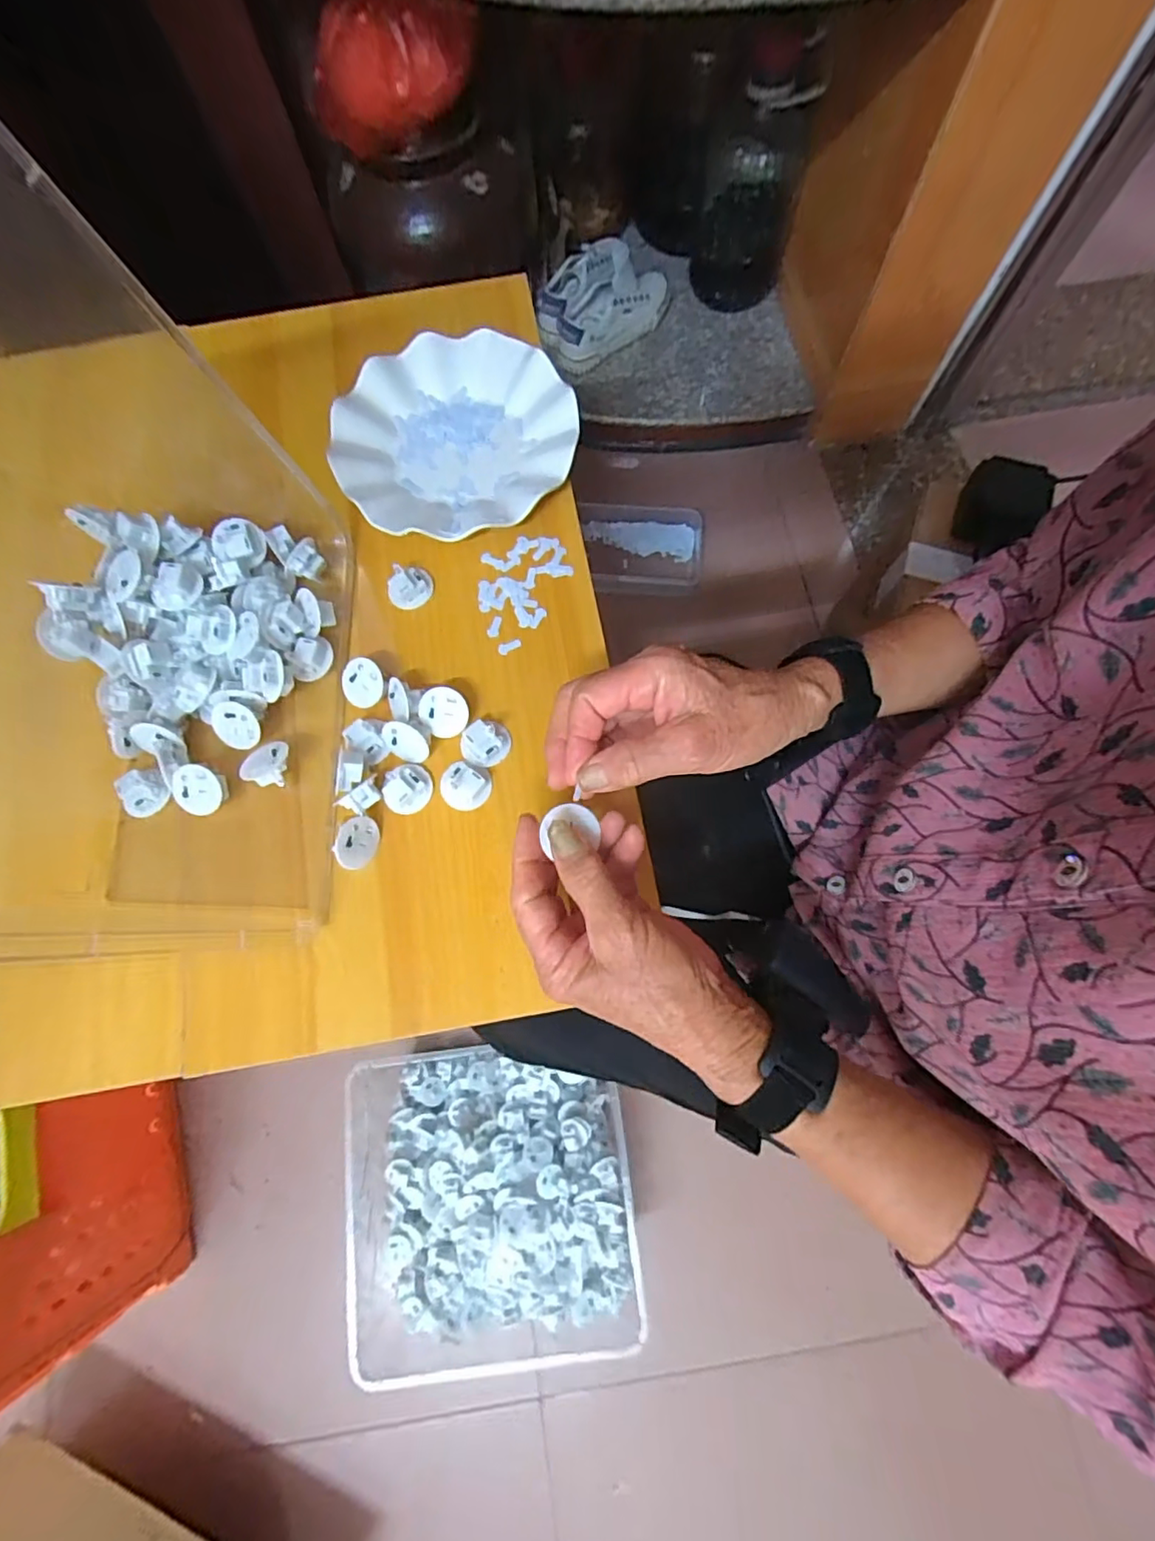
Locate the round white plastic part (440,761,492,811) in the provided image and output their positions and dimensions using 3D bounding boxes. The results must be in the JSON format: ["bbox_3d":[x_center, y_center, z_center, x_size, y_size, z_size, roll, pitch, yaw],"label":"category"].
[{"bbox_3d":[-0.074,0.010,0.381,0.031,0.017,0.030,0,75,2],"label":"round white plastic part"}]

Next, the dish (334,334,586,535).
[{"bbox_3d":[-0.092,-0.253,0.449,0.175,0.024,0.177,0,75,2],"label":"dish"}]

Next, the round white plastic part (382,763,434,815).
[{"bbox_3d":[-0.110,0.013,0.382,0.030,0.011,0.030,-9,86,-17],"label":"round white plastic part"}]

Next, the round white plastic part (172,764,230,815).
[{"bbox_3d":[-0.244,0.011,0.380,0.032,0.016,0.032,-2,104,-6],"label":"round white plastic part"}]

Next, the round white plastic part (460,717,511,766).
[{"bbox_3d":[-0.061,-0.018,0.388,0.032,0.017,0.027,-21,75,-4],"label":"round white plastic part"}]

